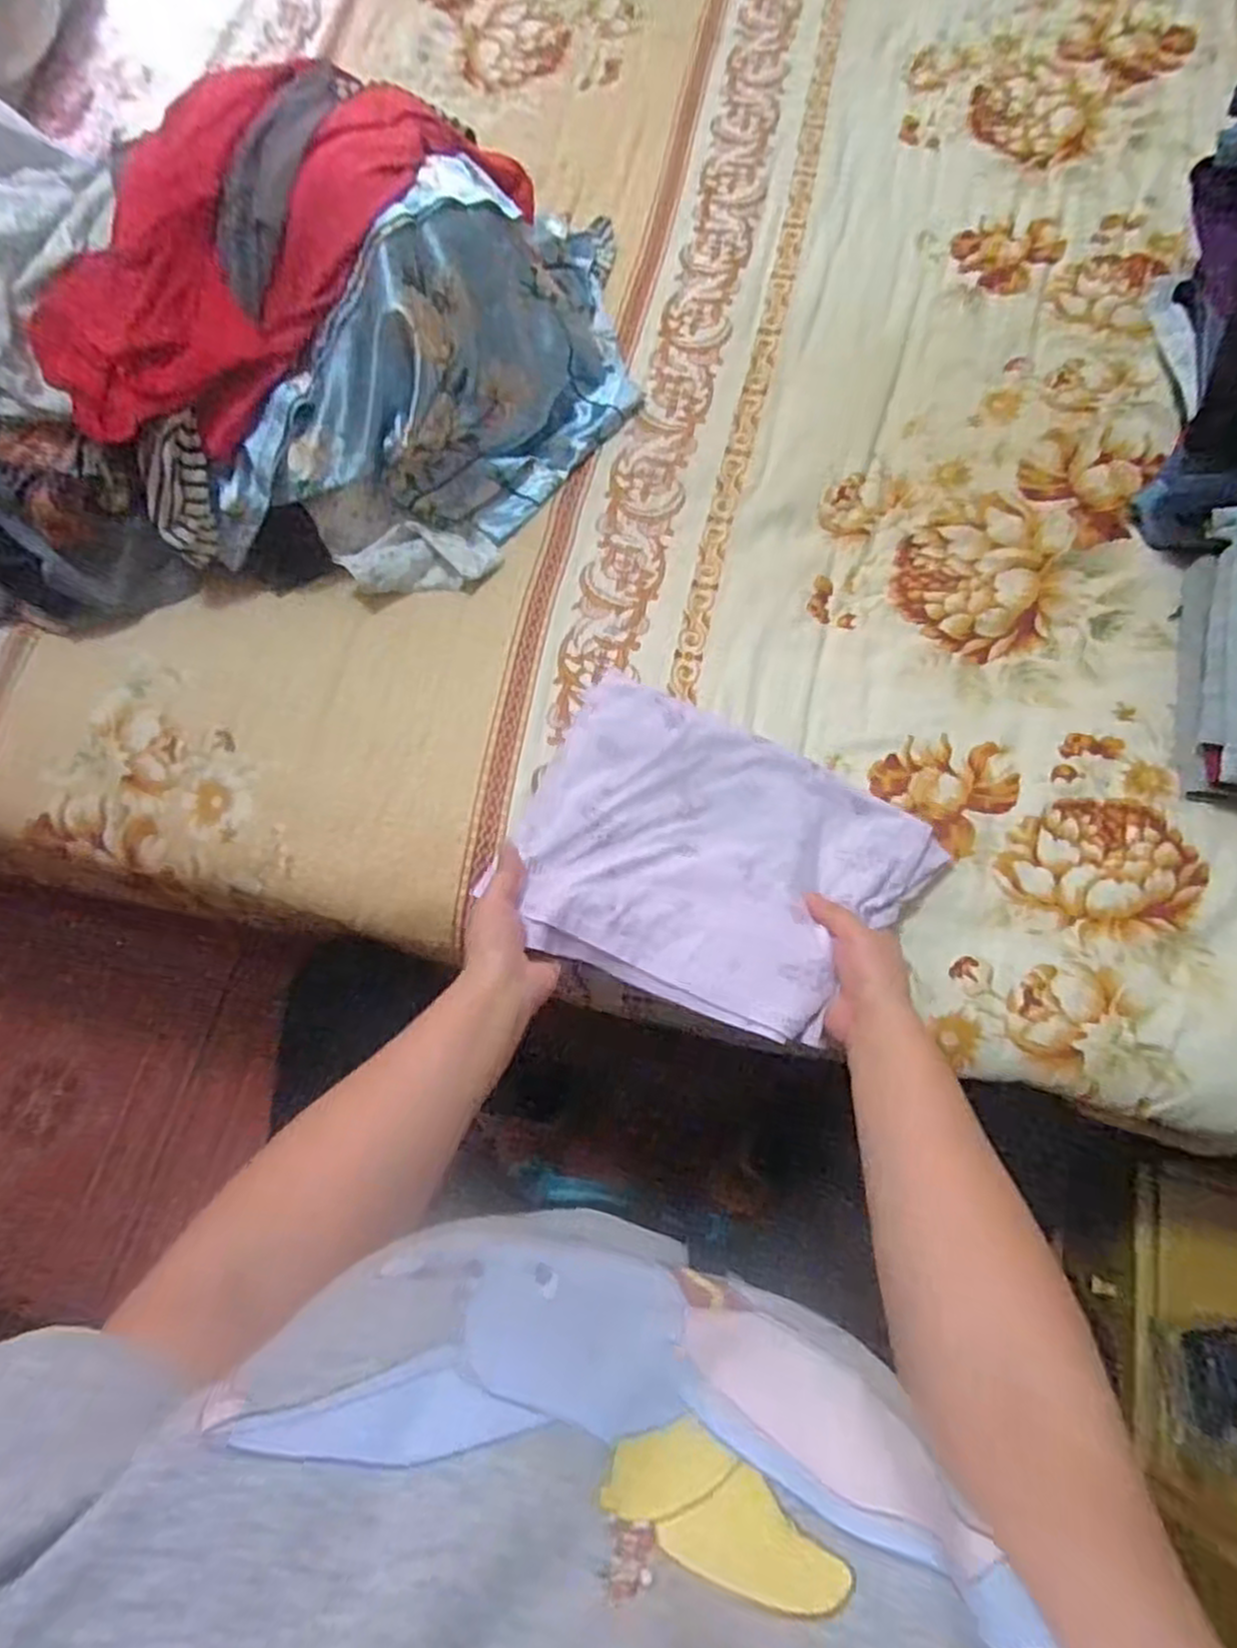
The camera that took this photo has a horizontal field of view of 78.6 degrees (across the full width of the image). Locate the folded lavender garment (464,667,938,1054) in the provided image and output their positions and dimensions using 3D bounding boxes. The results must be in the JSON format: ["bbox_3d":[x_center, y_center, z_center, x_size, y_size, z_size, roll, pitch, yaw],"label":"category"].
[{"bbox_3d":[0.063,0.025,0.560,0.288,0.034,0.212,28,76,10],"label":"folded lavender garment"}]

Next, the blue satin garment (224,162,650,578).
[{"bbox_3d":[-0.123,-0.413,0.661,0.201,0.157,0.509,31,76,10],"label":"blue satin garment"}]

